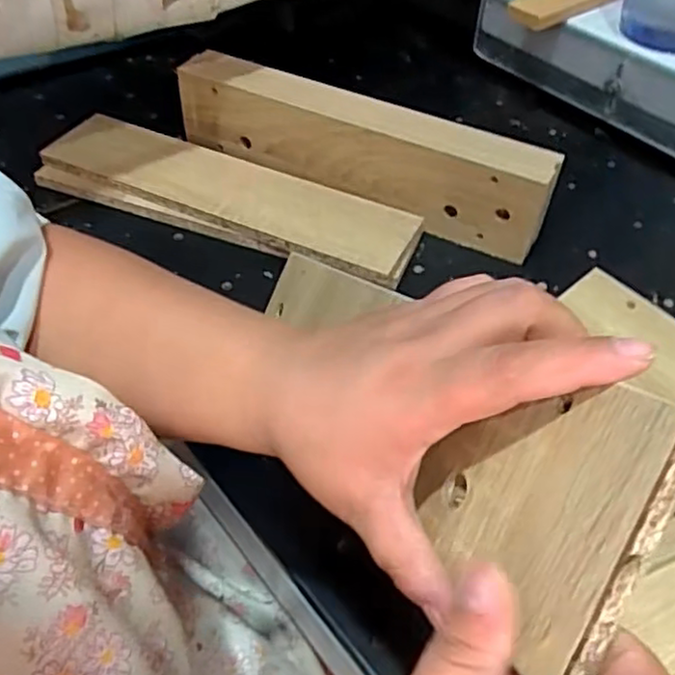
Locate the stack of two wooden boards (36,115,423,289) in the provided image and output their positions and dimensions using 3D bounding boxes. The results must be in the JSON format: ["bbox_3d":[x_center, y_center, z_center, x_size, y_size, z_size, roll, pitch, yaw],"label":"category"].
[{"bbox_3d":[-0.106,-0.134,0.654,0.376,0.030,0.106,19,48,13],"label":"stack of two wooden boards"}]

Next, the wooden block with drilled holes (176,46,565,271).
[{"bbox_3d":[0.018,-0.184,0.664,0.380,0.086,0.060,23,49,16],"label":"wooden block with drilled holes"}]

